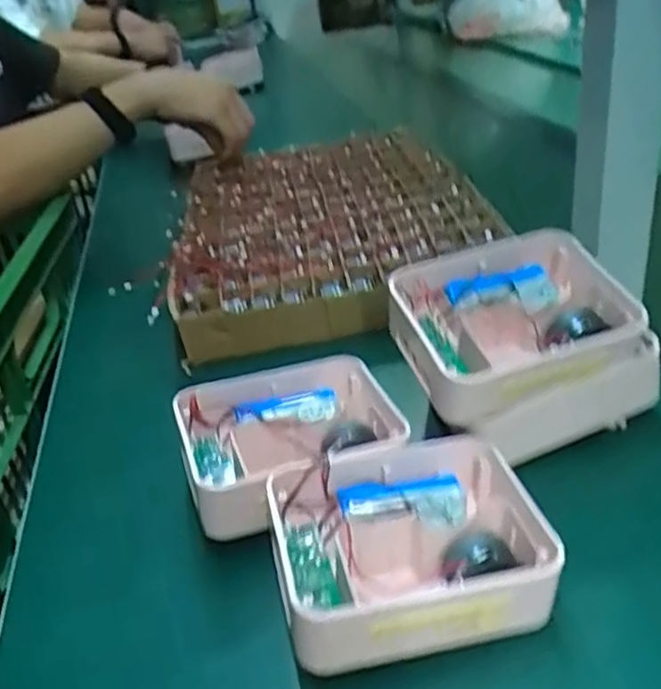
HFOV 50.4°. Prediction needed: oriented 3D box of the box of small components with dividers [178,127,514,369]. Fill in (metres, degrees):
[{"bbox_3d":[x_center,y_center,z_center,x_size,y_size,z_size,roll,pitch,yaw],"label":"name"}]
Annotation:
[{"bbox_3d":[-0.004,-0.123,0.710,0.292,0.061,0.360,-10,33,-4],"label":"box of small components with dividers"}]

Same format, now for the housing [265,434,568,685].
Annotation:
[{"bbox_3d":[0.037,0.096,0.352,0.128,0.042,0.105,-11,33,-6],"label":"housing"}]

